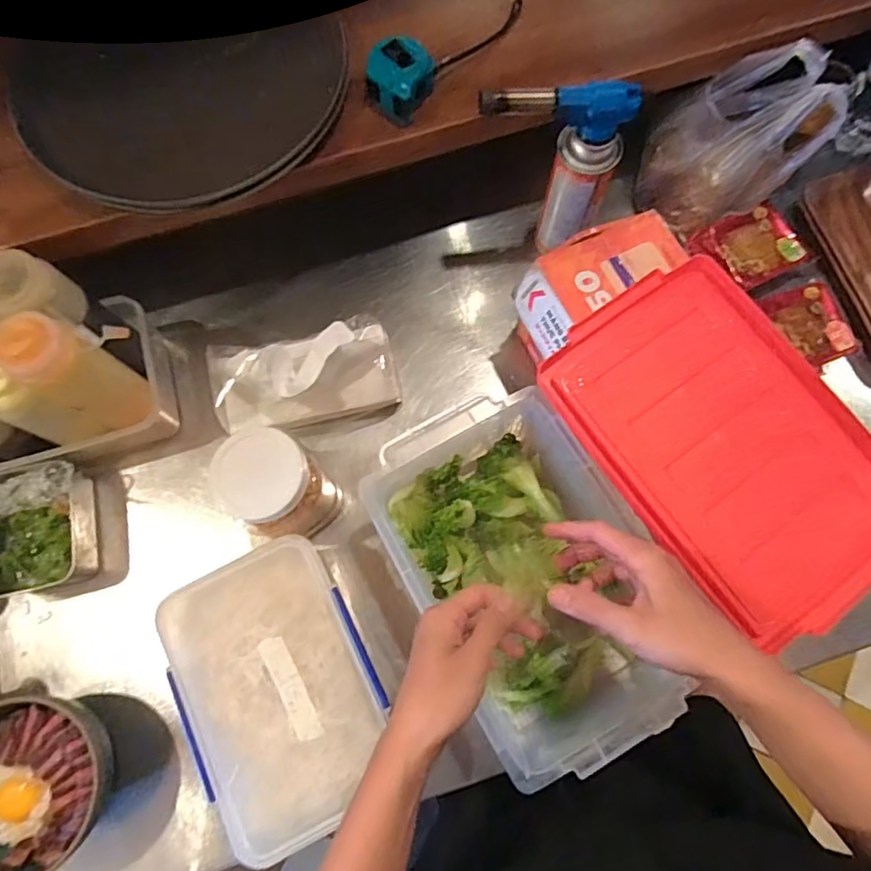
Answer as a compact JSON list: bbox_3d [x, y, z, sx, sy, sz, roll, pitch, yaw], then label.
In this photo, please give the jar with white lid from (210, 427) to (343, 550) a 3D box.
[{"bbox_3d":[-0.167,0.057,0.584,0.098,0.128,0.092,-1,74,2],"label":"jar with white lid"}]

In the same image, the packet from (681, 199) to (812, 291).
[{"bbox_3d":[0.386,-0.233,0.688,0.108,0.022,0.095,-29,75,-6],"label":"packet"}]

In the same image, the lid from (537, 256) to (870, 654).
[{"bbox_3d":[0.261,0.003,0.502,0.210,0.027,0.314,-33,75,-8],"label":"lid"}]

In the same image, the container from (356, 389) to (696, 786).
[{"bbox_3d":[0.083,0.130,0.562,0.203,0.119,0.340,-29,75,-7],"label":"container"}]

